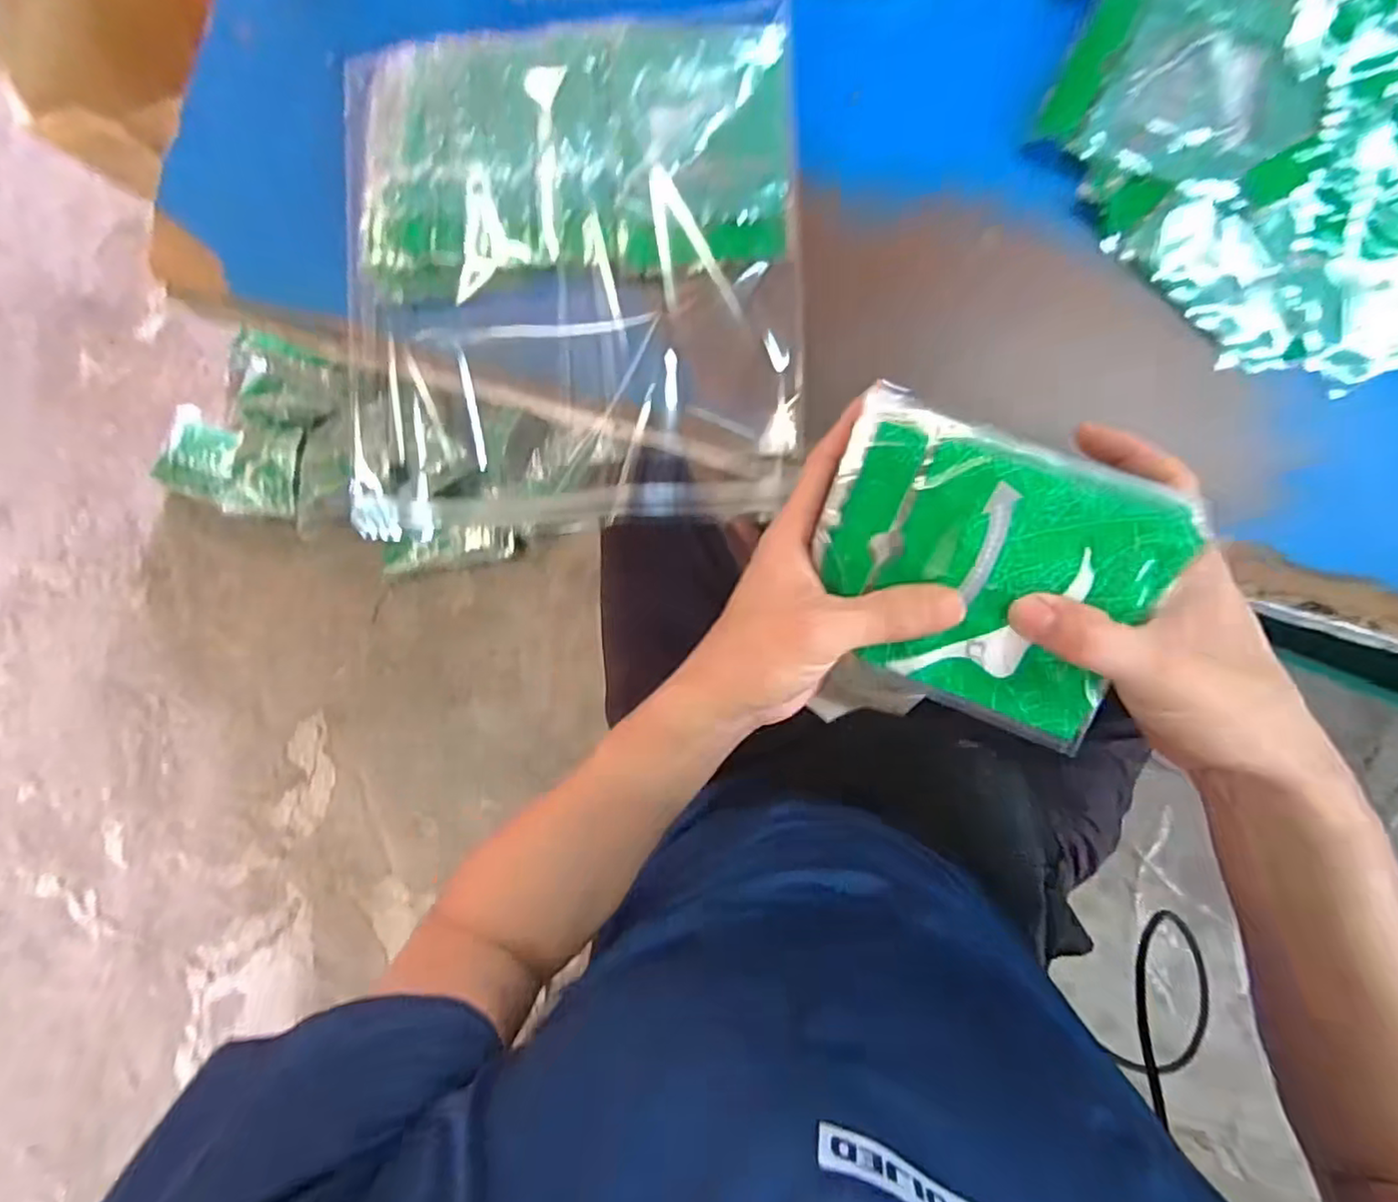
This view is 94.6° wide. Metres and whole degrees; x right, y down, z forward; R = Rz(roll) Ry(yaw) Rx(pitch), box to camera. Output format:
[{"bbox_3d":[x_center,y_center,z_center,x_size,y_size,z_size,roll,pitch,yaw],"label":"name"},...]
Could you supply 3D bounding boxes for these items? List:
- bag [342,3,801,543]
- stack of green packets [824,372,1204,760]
[{"bbox_3d":[-0.087,-0.208,0.415,0.292,0.038,0.312,-1,88,10],"label":"bag"},{"bbox_3d":[0.119,-0.013,0.281,0.135,0.025,0.116,22,113,8],"label":"stack of green packets"}]

